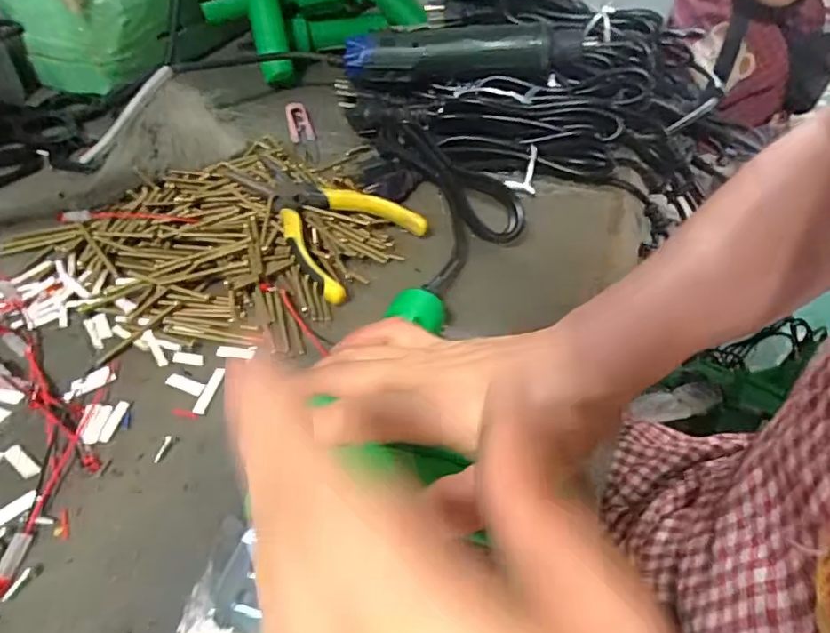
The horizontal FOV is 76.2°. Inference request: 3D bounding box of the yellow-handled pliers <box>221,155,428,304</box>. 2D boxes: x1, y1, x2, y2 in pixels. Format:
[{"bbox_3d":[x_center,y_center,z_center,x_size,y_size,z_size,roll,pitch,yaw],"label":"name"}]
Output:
[{"bbox_3d":[-0.079,-0.077,0.391,0.150,0.024,0.095,31,53,25],"label":"yellow-handled pliers"}]

